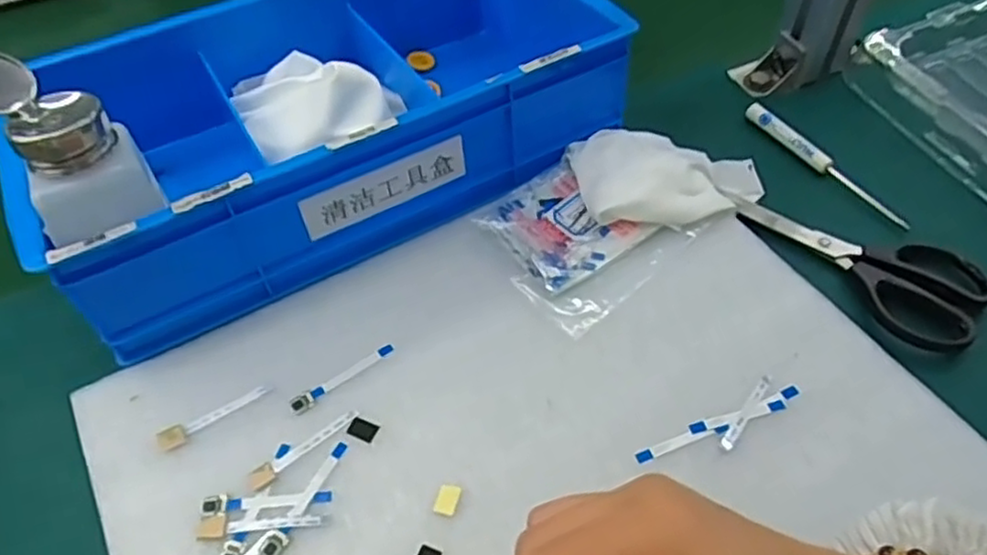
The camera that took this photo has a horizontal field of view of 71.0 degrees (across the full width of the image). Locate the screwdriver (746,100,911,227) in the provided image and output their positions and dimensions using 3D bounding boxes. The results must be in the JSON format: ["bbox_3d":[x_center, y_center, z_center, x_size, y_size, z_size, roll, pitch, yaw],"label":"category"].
[{"bbox_3d":[0.217,-0.075,0.458,0.006,0.012,0.131,-13,52,-37],"label":"screwdriver"}]

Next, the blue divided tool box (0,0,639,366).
[{"bbox_3d":[-0.106,-0.117,0.453,0.337,0.085,0.211,-25,55,-15],"label":"blue divided tool box"}]

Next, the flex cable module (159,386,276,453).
[{"bbox_3d":[-0.142,0.070,0.355,0.057,0.005,0.010,-29,56,-18],"label":"flex cable module"}]

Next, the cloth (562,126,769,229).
[{"bbox_3d":[0.112,-0.063,0.433,0.122,0.026,0.069,-2,52,2],"label":"cloth"}]

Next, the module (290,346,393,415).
[{"bbox_3d":[-0.079,0.053,0.365,0.060,0.004,0.010,-30,57,-19],"label":"module"}]

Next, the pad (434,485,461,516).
[{"bbox_3d":[-0.022,0.105,0.326,0.010,0.004,0.014,11,56,11],"label":"pad"}]

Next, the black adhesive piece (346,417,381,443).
[{"bbox_3d":[-0.065,0.077,0.349,0.014,0.004,0.010,16,53,13],"label":"black adhesive piece"}]

